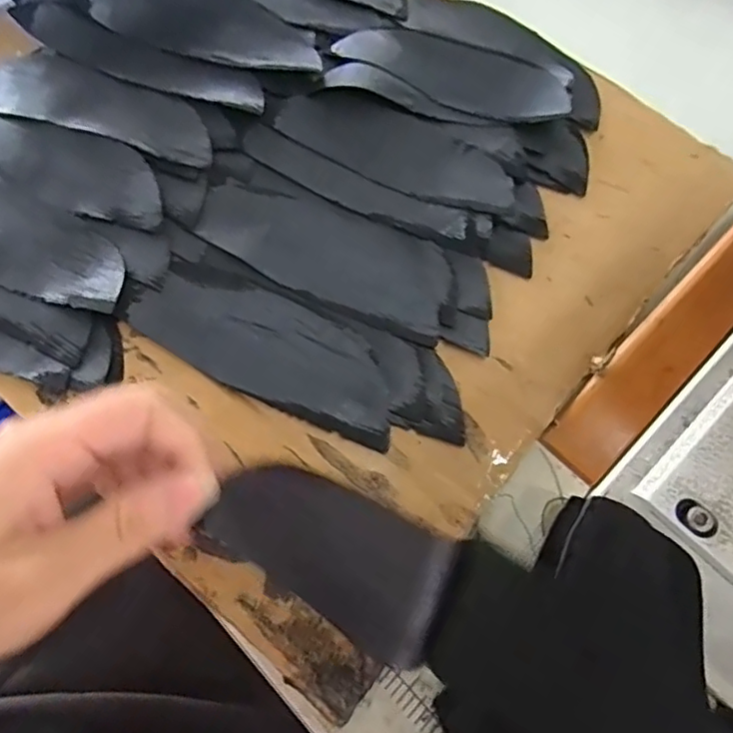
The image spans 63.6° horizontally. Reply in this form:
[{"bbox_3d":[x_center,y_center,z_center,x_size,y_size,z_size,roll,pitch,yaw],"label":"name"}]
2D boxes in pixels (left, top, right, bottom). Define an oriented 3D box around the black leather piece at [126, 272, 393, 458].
[{"bbox_3d":[-0.044,-0.008,0.269,0.126,0.005,0.048,23,66,6],"label":"black leather piece"}]

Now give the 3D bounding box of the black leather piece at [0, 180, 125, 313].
[{"bbox_3d":[-0.169,-0.061,0.280,0.131,0.010,0.046,26,67,7],"label":"black leather piece"}]

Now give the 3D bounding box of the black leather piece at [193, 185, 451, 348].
[{"bbox_3d":[-0.020,-0.056,0.290,0.127,0.006,0.052,22,66,5],"label":"black leather piece"}]

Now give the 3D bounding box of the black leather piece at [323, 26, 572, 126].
[{"bbox_3d":[0.048,-0.168,0.337,0.131,0.014,0.065,13,66,1],"label":"black leather piece"}]

